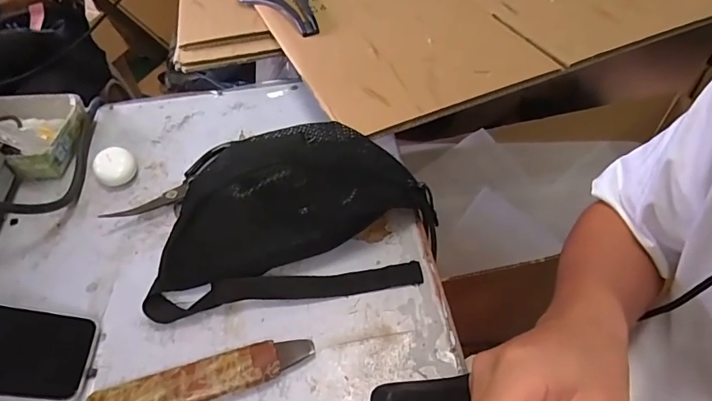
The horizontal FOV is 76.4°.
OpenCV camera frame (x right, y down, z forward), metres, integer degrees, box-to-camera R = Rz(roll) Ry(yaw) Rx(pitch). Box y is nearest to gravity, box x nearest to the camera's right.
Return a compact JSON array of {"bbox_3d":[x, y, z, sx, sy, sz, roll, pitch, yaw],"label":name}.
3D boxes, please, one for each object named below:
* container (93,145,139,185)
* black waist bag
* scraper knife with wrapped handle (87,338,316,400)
[{"bbox_3d":[-0.294,-0.042,0.550,0.047,0.026,0.051,-2,50,3],"label":"container"},{"bbox_3d":[-0.064,0.008,0.458,0.284,0.103,0.157,-10,50,-4],"label":"black waist bag"},{"bbox_3d":[-0.130,0.155,0.387,0.187,0.019,0.037,-16,50,-9],"label":"scraper knife with wrapped handle"}]

